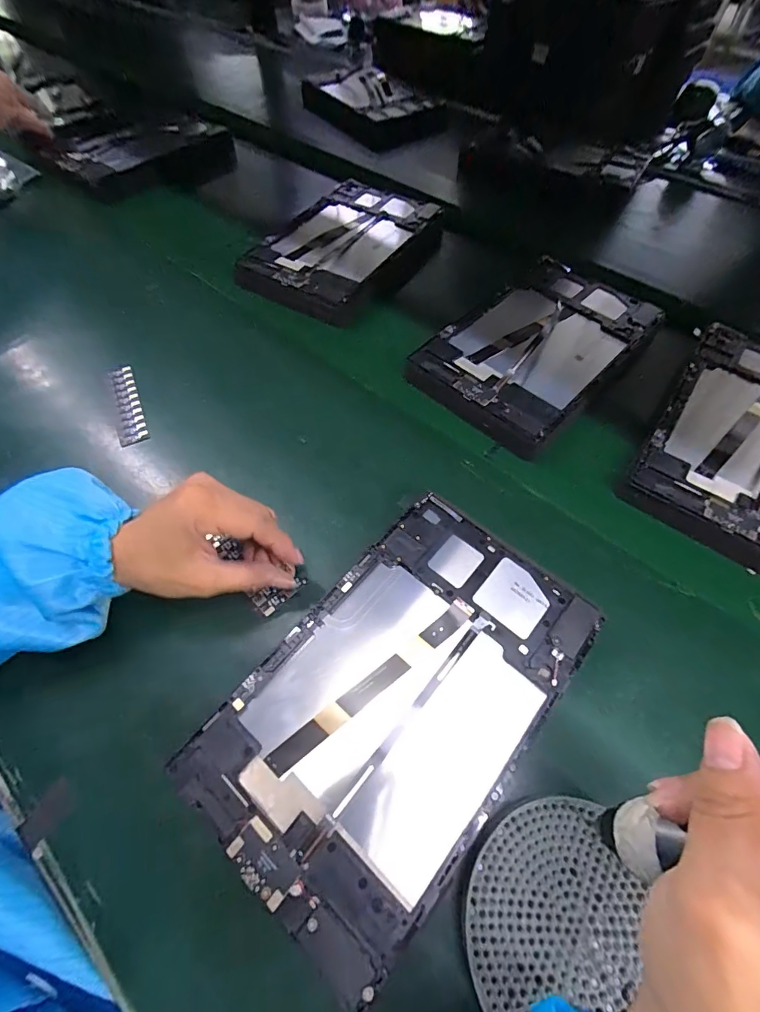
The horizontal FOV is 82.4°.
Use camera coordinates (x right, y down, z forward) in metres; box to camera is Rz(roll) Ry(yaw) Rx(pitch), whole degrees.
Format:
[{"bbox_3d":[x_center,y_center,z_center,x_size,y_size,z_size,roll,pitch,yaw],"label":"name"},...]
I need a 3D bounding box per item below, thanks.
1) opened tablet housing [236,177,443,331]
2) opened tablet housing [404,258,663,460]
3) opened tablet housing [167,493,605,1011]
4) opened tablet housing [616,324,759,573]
[{"bbox_3d":[-0.038,-0.306,0.515,0.150,0.037,0.239,29,63,17],"label":"opened tablet housing"},{"bbox_3d":[0.150,-0.155,0.423,0.143,0.026,0.243,39,68,21],"label":"opened tablet housing"},{"bbox_3d":[0.013,0.115,0.269,0.145,0.021,0.235,37,67,19],"label":"opened tablet housing"},{"bbox_3d":[0.313,-0.058,0.367,0.147,0.021,0.233,29,66,17],"label":"opened tablet housing"}]

